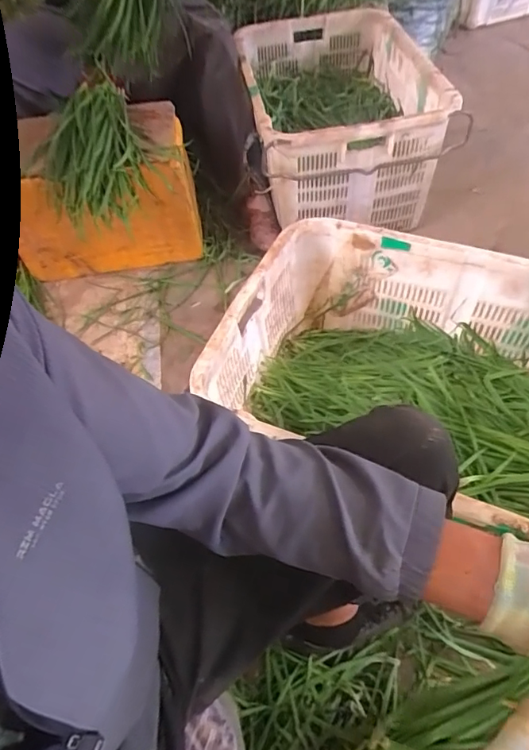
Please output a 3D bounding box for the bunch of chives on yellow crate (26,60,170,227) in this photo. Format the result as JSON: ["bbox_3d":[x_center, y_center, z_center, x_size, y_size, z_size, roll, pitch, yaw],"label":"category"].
[{"bbox_3d":[-0.405,-0.520,1.123,0.248,0.146,0.408,-23,55,-11],"label":"bunch of chives on yellow crate"}]

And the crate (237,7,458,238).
[{"bbox_3d":[0.184,-0.688,1.317,0.446,0.291,0.619,-11,54,-2],"label":"crate"}]

